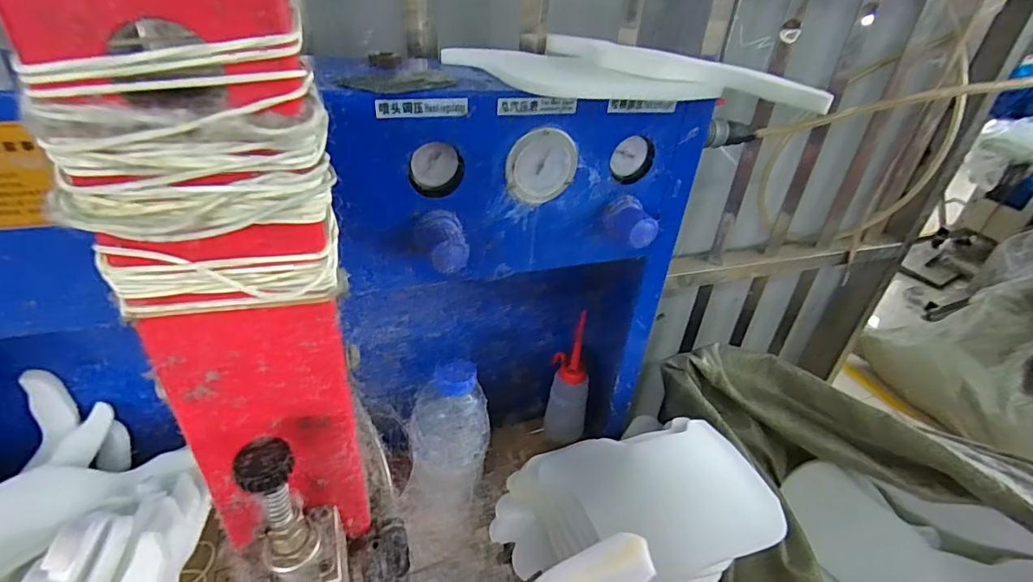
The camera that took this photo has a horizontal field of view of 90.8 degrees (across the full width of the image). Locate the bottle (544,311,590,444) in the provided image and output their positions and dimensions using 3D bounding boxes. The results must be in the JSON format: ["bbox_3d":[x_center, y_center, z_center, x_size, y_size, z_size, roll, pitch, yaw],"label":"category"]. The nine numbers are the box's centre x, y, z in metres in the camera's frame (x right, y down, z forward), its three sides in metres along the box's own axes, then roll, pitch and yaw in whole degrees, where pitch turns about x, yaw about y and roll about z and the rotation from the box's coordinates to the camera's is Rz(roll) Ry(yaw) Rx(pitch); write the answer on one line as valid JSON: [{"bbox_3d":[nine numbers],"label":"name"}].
[{"bbox_3d":[0.069,0.113,0.628,0.055,0.170,0.043,11,35,7],"label":"bottle"}]

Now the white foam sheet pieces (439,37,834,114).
[{"bbox_3d":[0.083,-0.162,0.385,0.281,0.028,0.076,7,34,1],"label":"white foam sheet pieces"}]

